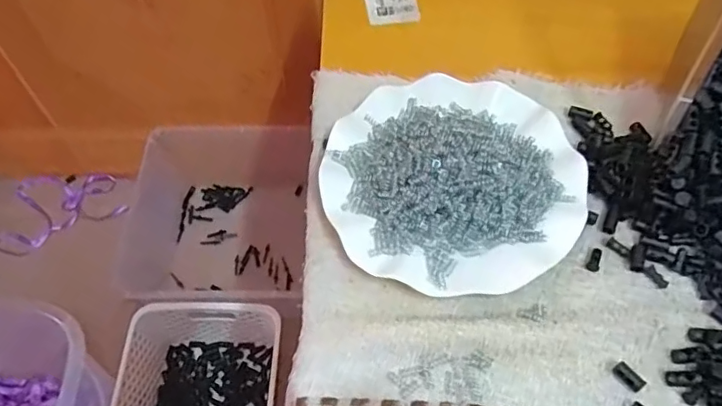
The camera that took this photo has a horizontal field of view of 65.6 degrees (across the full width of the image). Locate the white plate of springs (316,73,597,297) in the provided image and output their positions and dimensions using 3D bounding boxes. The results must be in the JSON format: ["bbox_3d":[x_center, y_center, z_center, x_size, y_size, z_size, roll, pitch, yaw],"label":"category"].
[{"bbox_3d":[0.066,-0.024,0.400,0.180,0.044,0.180,0,58,1],"label":"white plate of springs"}]

